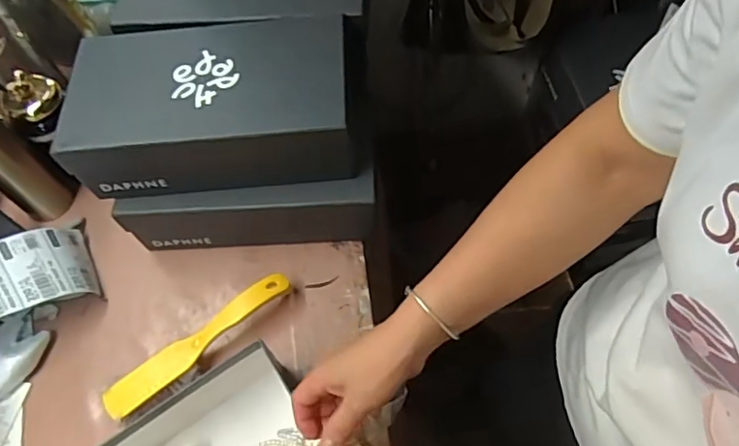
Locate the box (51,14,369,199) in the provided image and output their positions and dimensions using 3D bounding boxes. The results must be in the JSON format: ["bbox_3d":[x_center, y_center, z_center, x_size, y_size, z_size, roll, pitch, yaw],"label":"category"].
[{"bbox_3d":[-0.165,-0.132,0.624,0.294,0.102,0.163,-4,60,2],"label":"box"}]

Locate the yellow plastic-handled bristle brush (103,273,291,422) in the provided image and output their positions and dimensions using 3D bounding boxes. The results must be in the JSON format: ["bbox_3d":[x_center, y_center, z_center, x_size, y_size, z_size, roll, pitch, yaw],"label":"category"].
[{"bbox_3d":[-0.185,0.133,0.626,0.224,0.037,0.044,-39,65,-16],"label":"yellow plastic-handled bristle brush"}]

